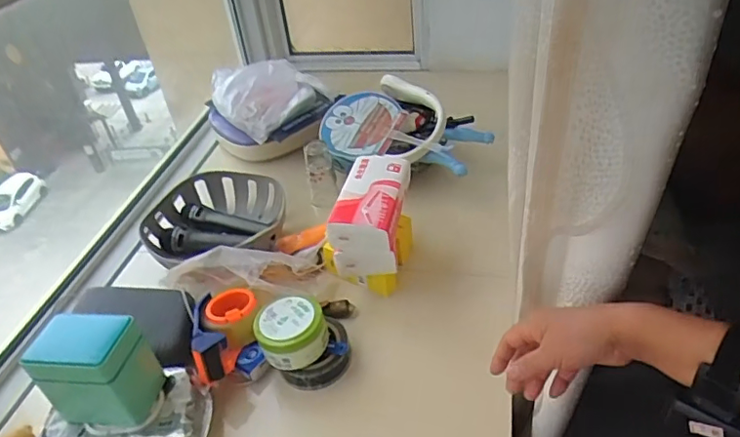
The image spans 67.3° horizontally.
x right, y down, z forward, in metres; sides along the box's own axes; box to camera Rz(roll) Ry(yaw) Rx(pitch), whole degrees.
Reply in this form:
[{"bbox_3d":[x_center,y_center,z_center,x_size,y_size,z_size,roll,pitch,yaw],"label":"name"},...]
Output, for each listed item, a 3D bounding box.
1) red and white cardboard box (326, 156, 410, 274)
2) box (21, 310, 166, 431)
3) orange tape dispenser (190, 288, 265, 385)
[{"bbox_3d":[0.005,-0.006,0.856,0.093,0.106,0.164,4,40,13],"label":"red and white cardboard box"},{"bbox_3d":[-0.338,0.188,0.693,0.113,0.116,0.087,1,39,11],"label":"box"},{"bbox_3d":[-0.206,0.157,0.794,0.096,0.073,0.142,-12,39,-6],"label":"orange tape dispenser"}]

